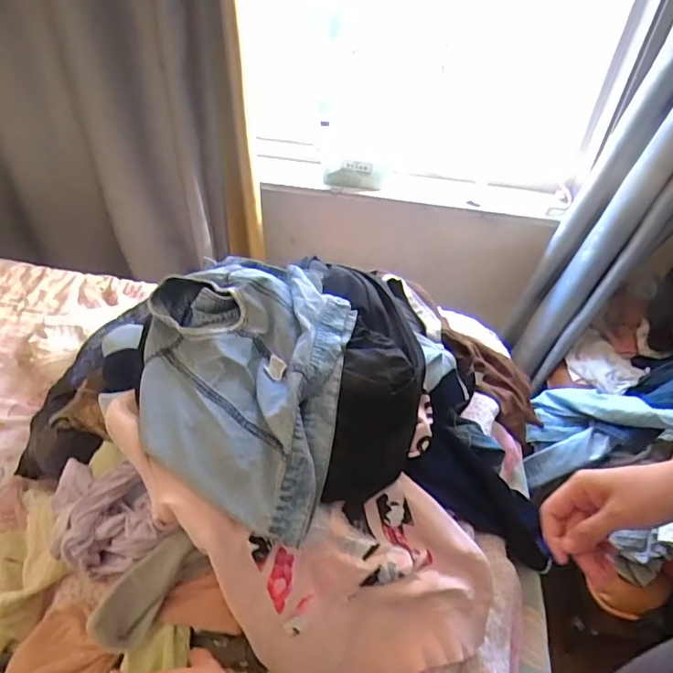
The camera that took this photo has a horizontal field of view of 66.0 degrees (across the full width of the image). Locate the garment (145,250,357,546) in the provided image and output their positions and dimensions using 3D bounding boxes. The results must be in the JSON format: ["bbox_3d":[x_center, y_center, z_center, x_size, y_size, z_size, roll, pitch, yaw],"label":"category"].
[{"bbox_3d":[-0.126,0.027,0.649,0.273,0.095,0.381,9,43,4],"label":"garment"}]

